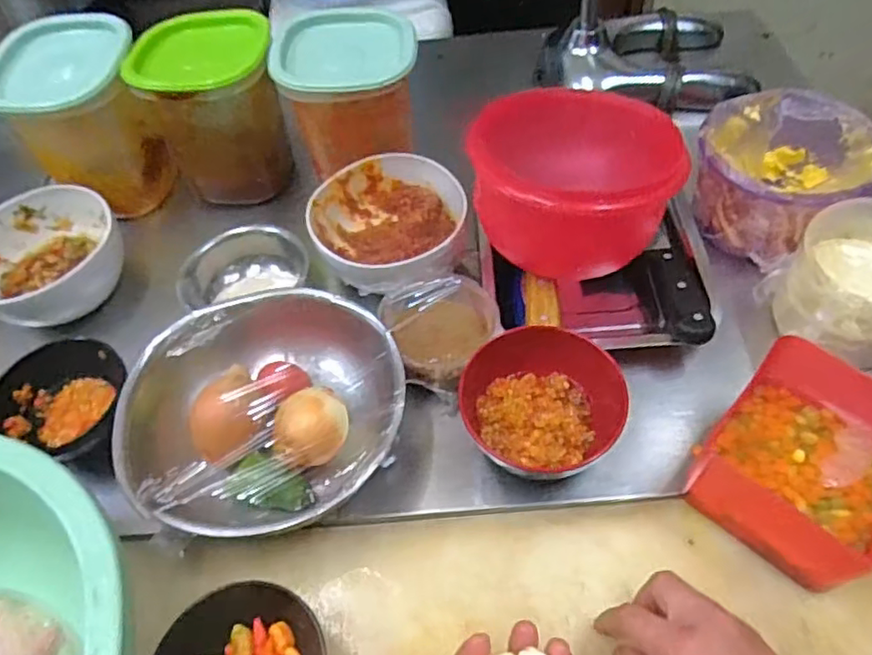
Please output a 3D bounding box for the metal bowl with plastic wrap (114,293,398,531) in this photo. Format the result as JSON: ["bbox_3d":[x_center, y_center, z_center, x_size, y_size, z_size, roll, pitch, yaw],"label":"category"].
[{"bbox_3d":[-0.135,0.067,0.527,0.210,0.082,0.197,-2,53,3],"label":"metal bowl with plastic wrap"}]

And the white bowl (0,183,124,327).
[{"bbox_3d":[-0.400,-0.074,0.649,0.144,0.077,0.144,-2,53,3],"label":"white bowl"}]

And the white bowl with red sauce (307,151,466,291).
[{"bbox_3d":[-0.047,-0.100,0.624,0.140,0.066,0.136,-2,53,3],"label":"white bowl with red sauce"}]

